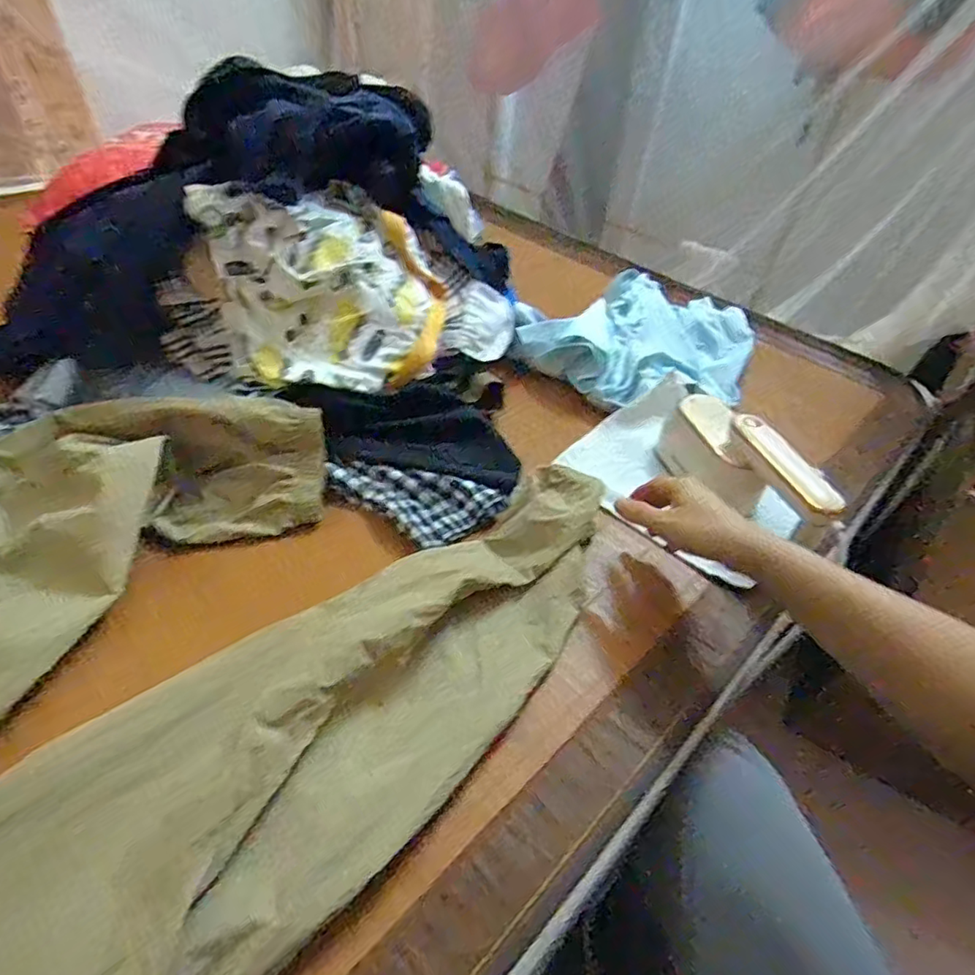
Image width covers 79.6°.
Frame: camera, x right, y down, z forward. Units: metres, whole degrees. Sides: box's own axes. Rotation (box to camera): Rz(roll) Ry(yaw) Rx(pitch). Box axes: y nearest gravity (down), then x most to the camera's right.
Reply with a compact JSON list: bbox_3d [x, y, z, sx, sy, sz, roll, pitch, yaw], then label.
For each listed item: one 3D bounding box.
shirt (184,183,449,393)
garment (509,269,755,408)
[{"bbox_3d":[-0.148,-0.200,0.612,0.250,0.167,0.149,-19,48,-26],"label":"shirt"},{"bbox_3d":[0.230,-0.222,0.840,0.287,0.071,0.332,25,45,18],"label":"garment"}]

